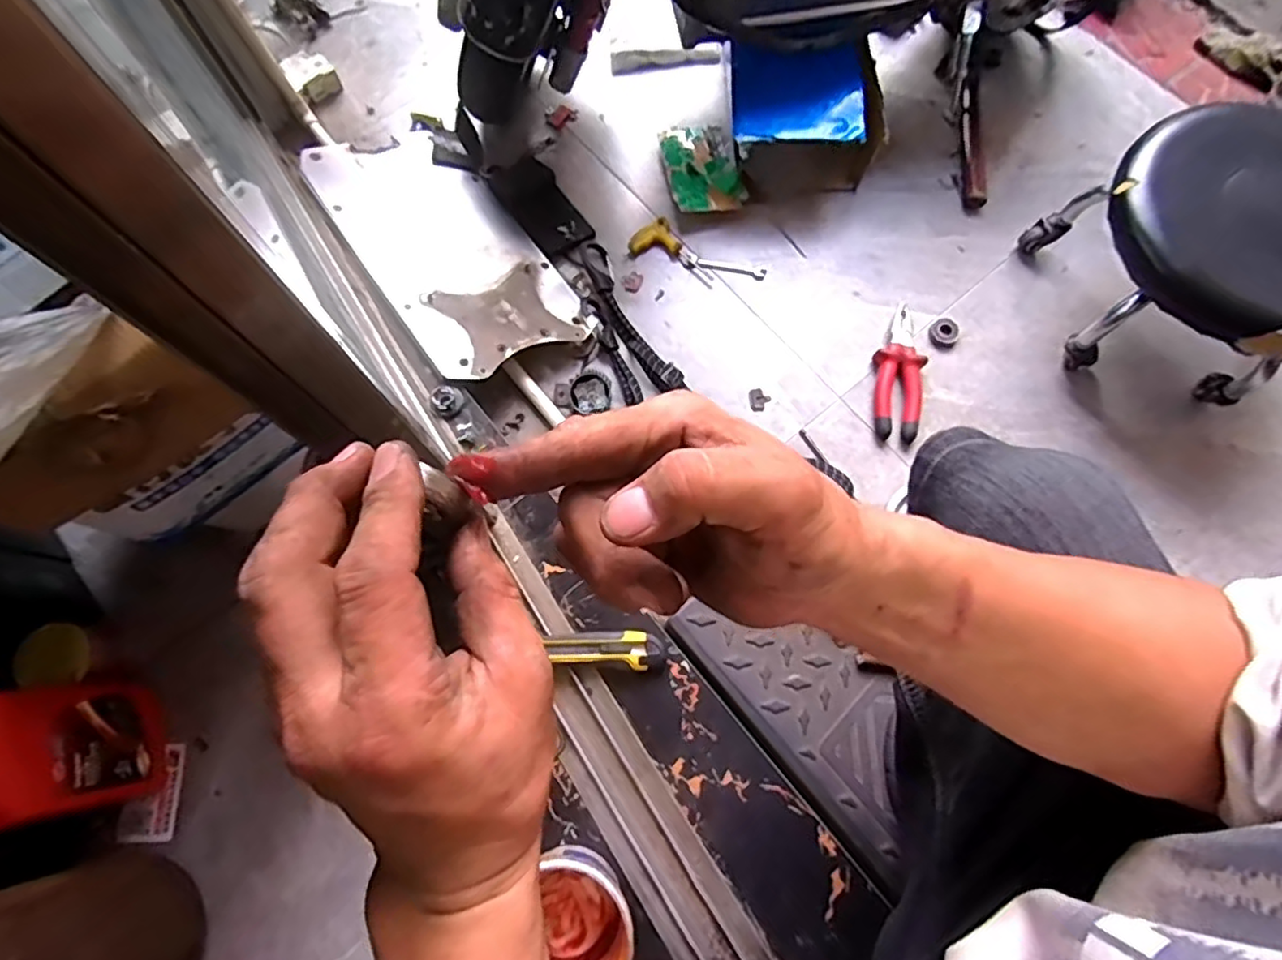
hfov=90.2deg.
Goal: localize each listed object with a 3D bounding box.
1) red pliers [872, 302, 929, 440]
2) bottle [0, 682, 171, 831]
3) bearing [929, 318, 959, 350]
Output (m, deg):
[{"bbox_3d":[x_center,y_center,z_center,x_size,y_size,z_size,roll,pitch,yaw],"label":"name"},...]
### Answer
[{"bbox_3d":[0.345,-0.146,0.848,0.067,0.024,0.192,9,73,2],"label":"red pliers"},{"bbox_3d":[-0.502,0.230,0.538,0.056,0.200,0.110,-20,75,-7],"label":"bottle"},{"bbox_3d":[0.415,-0.199,0.876,0.039,0.019,0.038,0,73,-1],"label":"bearing"}]

